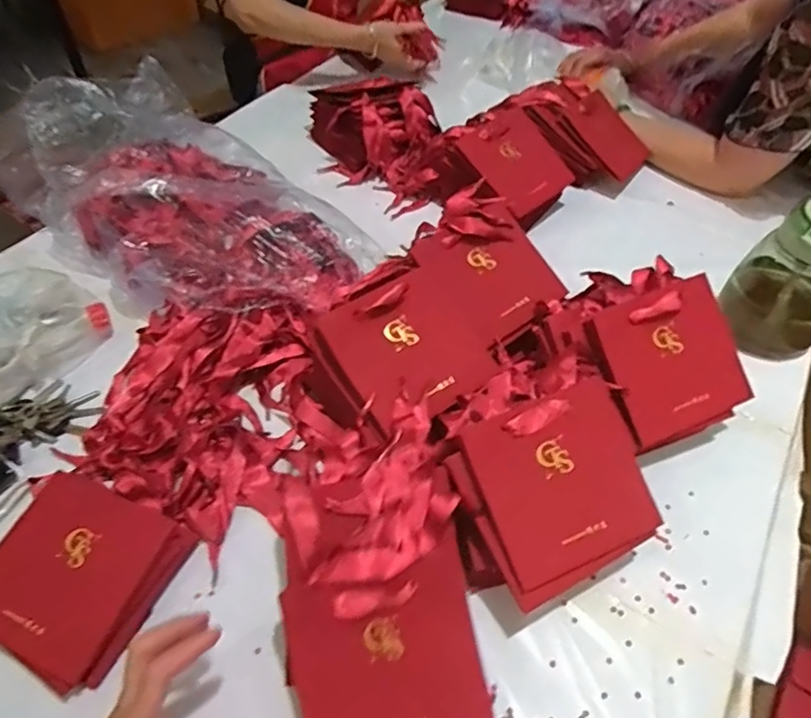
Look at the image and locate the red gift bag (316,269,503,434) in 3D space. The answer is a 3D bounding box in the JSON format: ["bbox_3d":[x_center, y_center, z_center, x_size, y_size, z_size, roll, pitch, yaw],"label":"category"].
[{"bbox_3d":[0.006,-0.012,0.586,0.147,0.027,0.138,-32,86,-29],"label":"red gift bag"}]

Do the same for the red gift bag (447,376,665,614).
[{"bbox_3d":[0.134,0.109,0.502,0.157,0.020,0.149,-24,81,-14],"label":"red gift bag"}]

